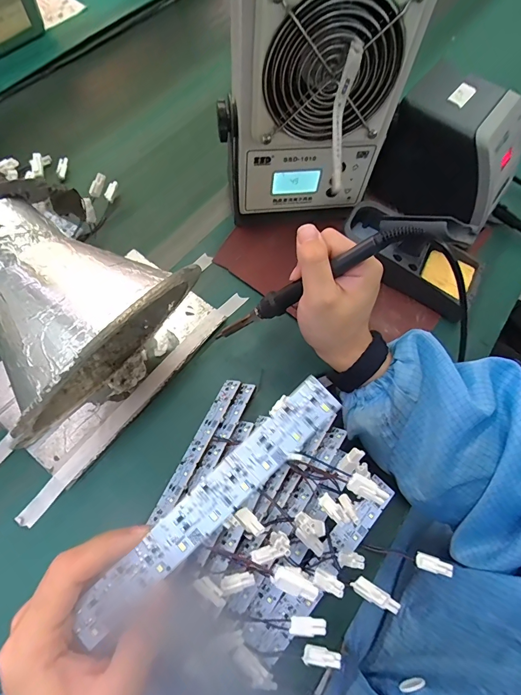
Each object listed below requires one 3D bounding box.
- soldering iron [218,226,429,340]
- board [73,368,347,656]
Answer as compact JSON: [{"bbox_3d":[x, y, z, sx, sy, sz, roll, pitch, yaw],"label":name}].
[{"bbox_3d":[0.032,-0.048,0.306,0.016,0.198,0.016,18,55,-44],"label":"soldering iron"},{"bbox_3d":[-0.029,0.090,0.210,0.187,0.004,0.025,-44,74,-4],"label":"board"}]

